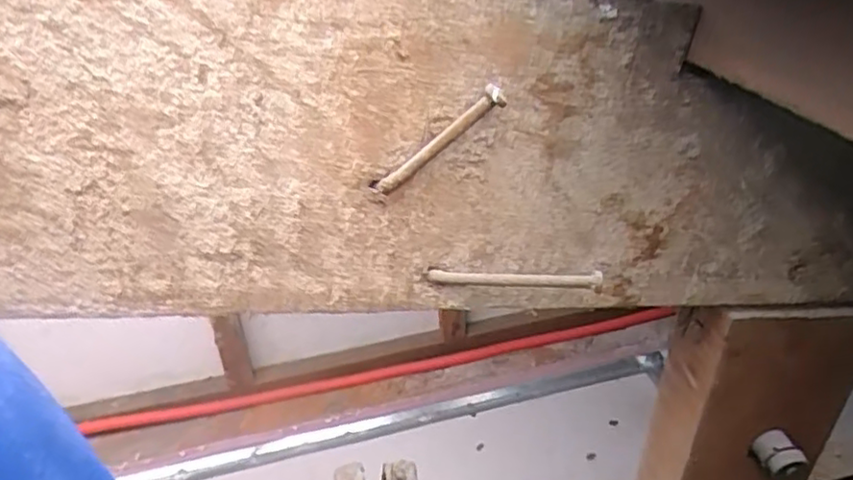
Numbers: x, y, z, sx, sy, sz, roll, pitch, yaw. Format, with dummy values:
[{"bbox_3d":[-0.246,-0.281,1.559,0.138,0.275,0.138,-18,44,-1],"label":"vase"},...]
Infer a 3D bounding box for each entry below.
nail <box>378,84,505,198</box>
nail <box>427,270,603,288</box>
[{"bbox_3d":[0.005,-0.037,0.249,0.062,0.009,0.011,-37,23,21],"label":"nail"},{"bbox_3d":[0.038,0.017,0.284,0.073,0.009,0.006,0,31,4],"label":"nail"}]

